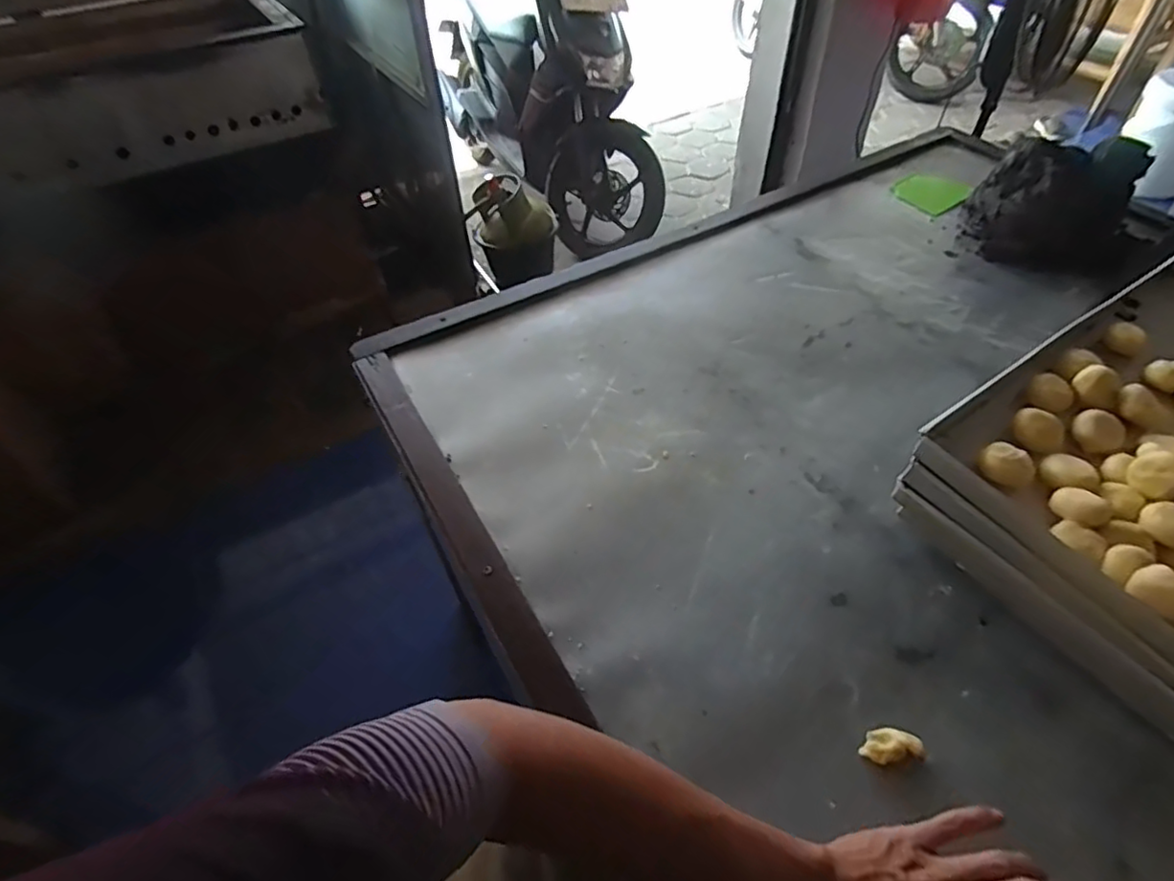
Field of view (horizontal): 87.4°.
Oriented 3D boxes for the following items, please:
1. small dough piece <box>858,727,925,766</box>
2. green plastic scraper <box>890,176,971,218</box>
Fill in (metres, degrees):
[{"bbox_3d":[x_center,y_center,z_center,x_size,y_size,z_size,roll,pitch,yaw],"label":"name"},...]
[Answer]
[{"bbox_3d":[0.238,0.239,0.483,0.045,0.012,0.024,-4,48,-4],"label":"small dough piece"},{"bbox_3d":[0.598,-0.428,1.063,0.134,0.004,0.105,-28,57,-21],"label":"green plastic scraper"}]

